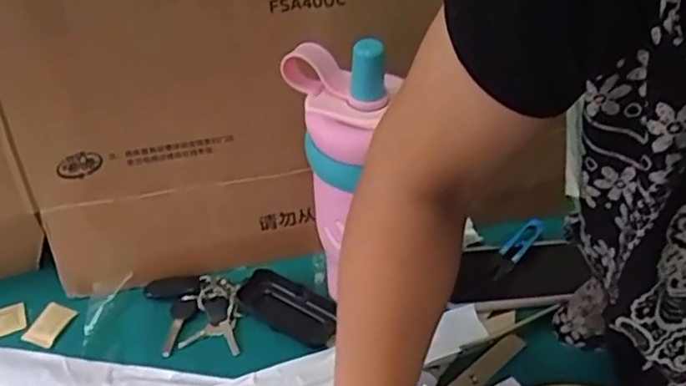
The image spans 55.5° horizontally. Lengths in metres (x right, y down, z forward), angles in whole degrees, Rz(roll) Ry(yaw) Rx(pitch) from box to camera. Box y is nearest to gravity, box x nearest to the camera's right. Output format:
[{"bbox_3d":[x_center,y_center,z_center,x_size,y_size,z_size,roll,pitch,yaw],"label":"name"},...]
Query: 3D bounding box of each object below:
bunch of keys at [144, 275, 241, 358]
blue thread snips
[{"bbox_3d":[-0.156,0.119,0.668,0.097,0.015,0.090,-3,44,-3],"label":"bunch of keys"},{"bbox_3d":[0.190,0.059,0.714,0.022,0.006,0.100,30,51,28],"label":"blue thread snips"}]

